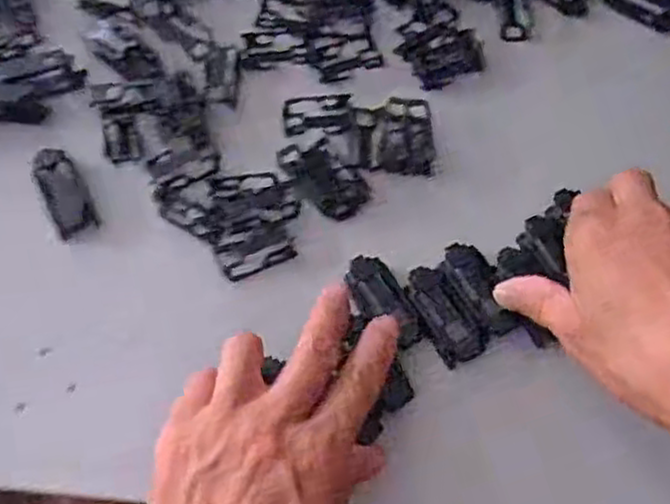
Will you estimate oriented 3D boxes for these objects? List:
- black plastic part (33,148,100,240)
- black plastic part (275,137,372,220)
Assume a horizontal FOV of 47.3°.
[{"bbox_3d":[-0.142,-0.031,0.402,0.021,0.013,0.050,-25,68,-12],"label":"black plastic part"},{"bbox_3d":[-0.004,-0.041,0.398,0.028,0.018,0.045,-38,71,-17],"label":"black plastic part"}]

